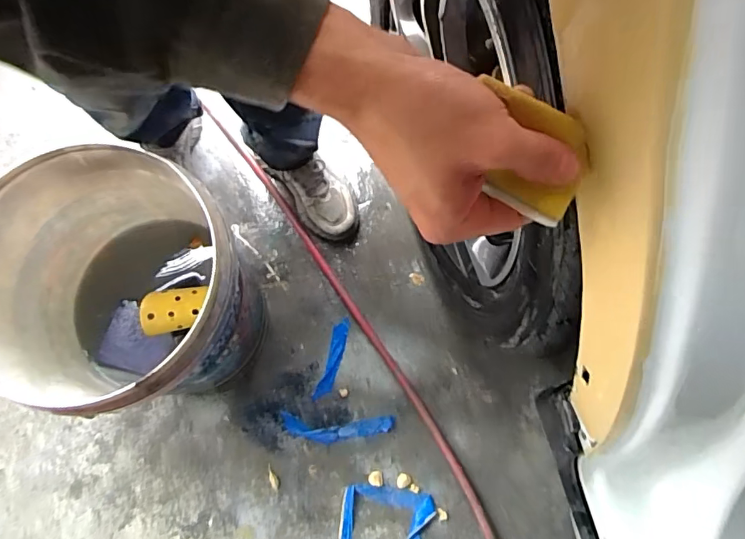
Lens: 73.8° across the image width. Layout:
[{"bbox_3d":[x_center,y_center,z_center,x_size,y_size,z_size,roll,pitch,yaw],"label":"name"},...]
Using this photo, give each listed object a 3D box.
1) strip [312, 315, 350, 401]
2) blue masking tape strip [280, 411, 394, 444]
[{"bbox_3d":[-0.070,0.158,0.876,0.029,0.004,0.146,17,76,0],"label":"strip"},{"bbox_3d":[-0.060,0.268,0.836,0.186,0.011,0.046,2,75,-1],"label":"blue masking tape strip"}]

